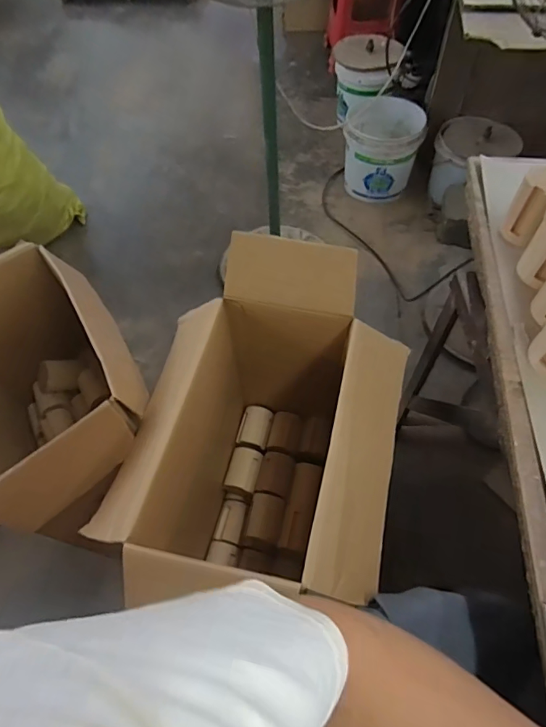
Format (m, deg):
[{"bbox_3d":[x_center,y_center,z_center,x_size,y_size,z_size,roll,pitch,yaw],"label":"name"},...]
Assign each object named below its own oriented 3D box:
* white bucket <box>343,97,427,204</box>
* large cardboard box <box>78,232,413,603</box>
[{"bbox_3d":[0.406,-0.794,1.726,0.282,0.276,0.259,14,59,11],"label":"white bucket"},{"bbox_3d":[-0.009,0.172,0.888,0.437,0.593,0.520,10,58,9],"label":"large cardboard box"}]

